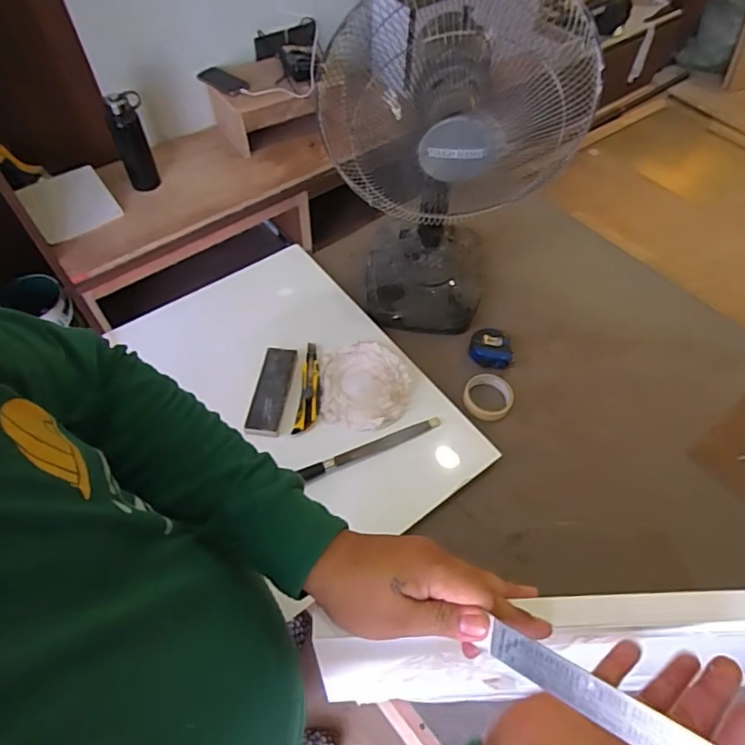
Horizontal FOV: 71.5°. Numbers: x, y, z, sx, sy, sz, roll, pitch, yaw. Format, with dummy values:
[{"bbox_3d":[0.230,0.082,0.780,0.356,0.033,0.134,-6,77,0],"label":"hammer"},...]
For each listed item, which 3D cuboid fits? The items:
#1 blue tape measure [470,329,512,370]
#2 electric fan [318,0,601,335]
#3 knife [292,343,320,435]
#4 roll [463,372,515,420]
[{"bbox_3d":[0.237,-0.046,1.043,0.082,0.044,0.083,5,56,1],"label":"blue tape measure"},{"bbox_3d":[0.115,-0.345,0.881,0.328,0.549,0.279,-23,60,-17],"label":"electric fan"},{"bbox_3d":[-0.114,0.022,0.951,0.037,0.015,0.202,3,56,0],"label":"knife"},{"bbox_3d":[0.219,0.049,0.980,0.091,0.042,0.095,1,56,-1],"label":"roll"}]

